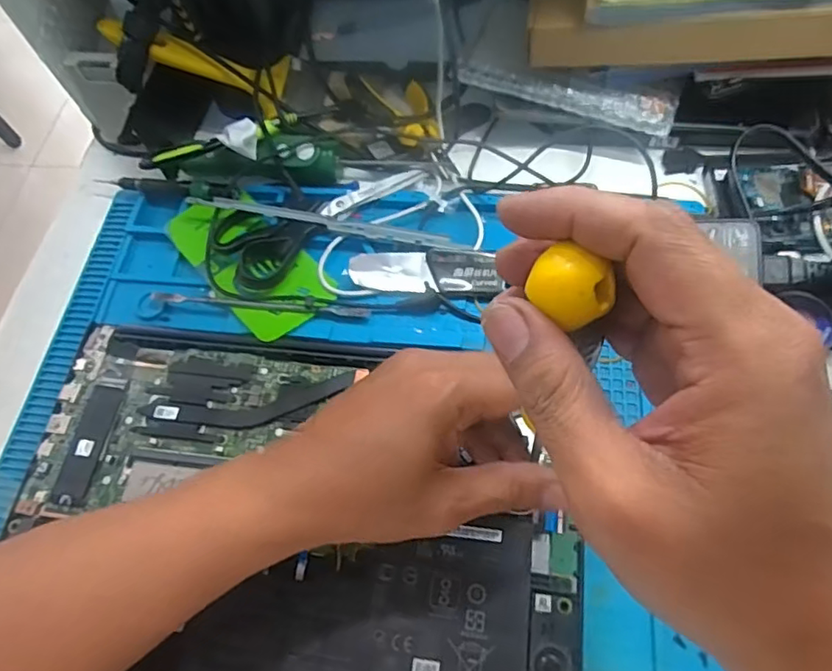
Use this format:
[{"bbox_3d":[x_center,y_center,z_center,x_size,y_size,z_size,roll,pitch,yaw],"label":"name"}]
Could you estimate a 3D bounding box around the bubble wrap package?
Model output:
[{"bbox_3d":[0.114,-0.182,0.445,0.164,0.019,0.031,9,65,11],"label":"bubble wrap package"}]

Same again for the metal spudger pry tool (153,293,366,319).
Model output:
[{"bbox_3d":[-0.116,-0.025,0.424,0.165,0.009,0.010,4,65,8],"label":"metal spudger pry tool"}]

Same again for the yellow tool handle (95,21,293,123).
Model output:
[{"bbox_3d":[-0.170,-0.219,0.458,0.138,0.026,0.052,17,62,-10],"label":"yellow tool handle"}]

